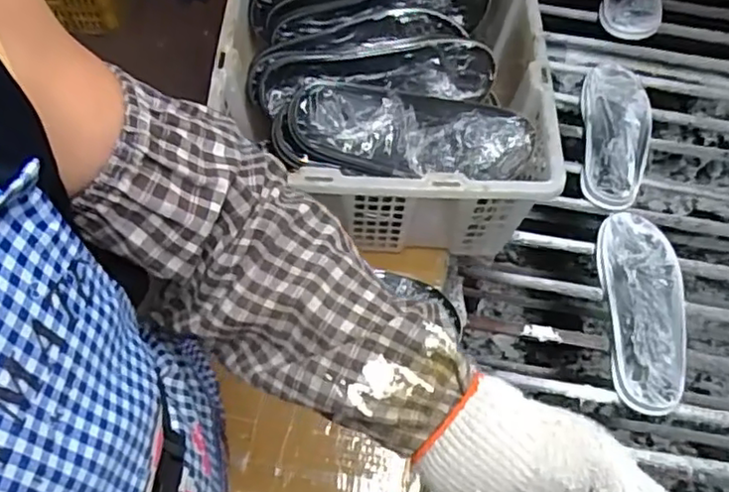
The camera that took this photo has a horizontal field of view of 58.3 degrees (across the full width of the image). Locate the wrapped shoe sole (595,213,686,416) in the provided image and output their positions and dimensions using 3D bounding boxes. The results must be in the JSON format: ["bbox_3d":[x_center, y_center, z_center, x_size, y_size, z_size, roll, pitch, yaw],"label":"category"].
[{"bbox_3d":[0.331,0.079,0.776,0.095,0.039,0.242,4,59,0],"label":"wrapped shoe sole"}]

